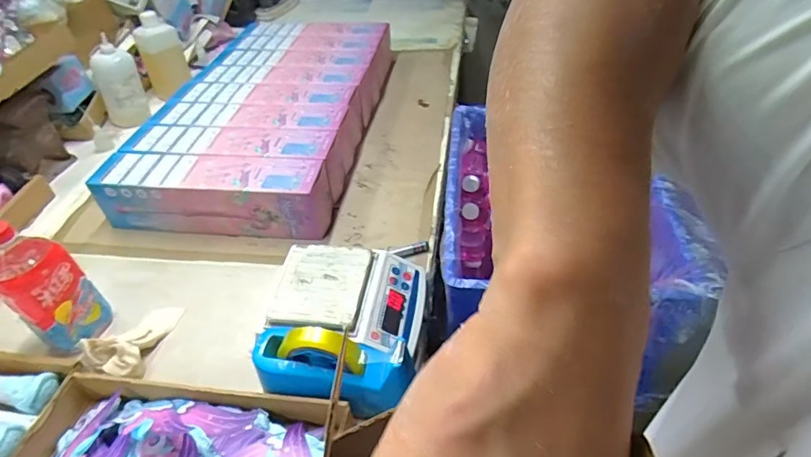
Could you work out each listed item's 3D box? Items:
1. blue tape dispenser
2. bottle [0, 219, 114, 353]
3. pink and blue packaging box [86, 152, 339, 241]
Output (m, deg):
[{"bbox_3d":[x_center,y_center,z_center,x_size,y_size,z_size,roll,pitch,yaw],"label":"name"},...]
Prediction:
[{"bbox_3d":[-0.091,0.170,0.622,0.195,0.105,0.071,3,43,6],"label":"blue tape dispenser"},{"bbox_3d":[-0.511,0.081,0.700,0.074,0.204,0.098,28,51,29],"label":"bottle"},{"bbox_3d":[-0.353,-0.064,0.915,0.421,0.112,0.108,2,43,6],"label":"pink and blue packaging box"}]

